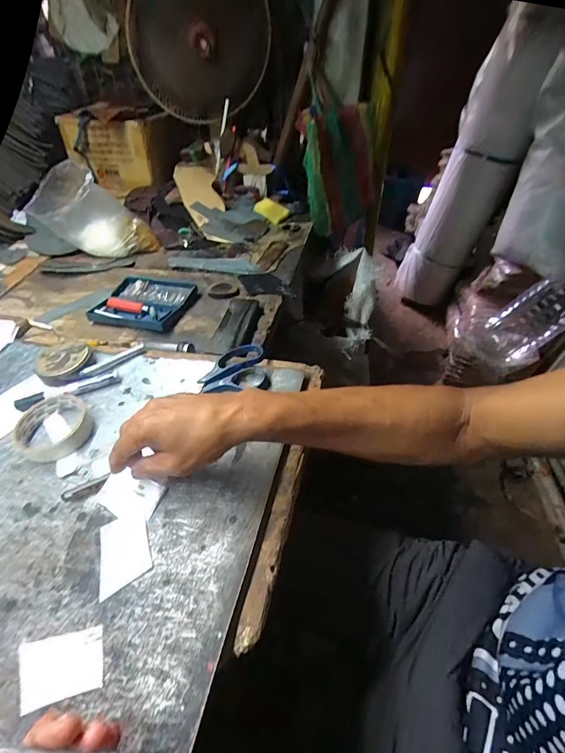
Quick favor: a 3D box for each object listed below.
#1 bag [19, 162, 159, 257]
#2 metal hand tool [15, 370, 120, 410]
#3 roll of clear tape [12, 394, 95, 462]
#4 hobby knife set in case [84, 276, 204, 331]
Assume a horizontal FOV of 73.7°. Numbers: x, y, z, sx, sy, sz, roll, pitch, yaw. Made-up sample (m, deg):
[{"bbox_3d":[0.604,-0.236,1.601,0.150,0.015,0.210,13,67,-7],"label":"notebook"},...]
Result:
[{"bbox_3d":[-0.394,-0.325,0.823,0.139,0.231,0.120,-49,58,5],"label":"bag"},{"bbox_3d":[-0.286,0.021,0.506,0.129,0.018,0.021,-14,48,-12],"label":"metal hand tool"},{"bbox_3d":[-0.279,0.061,0.461,0.084,0.022,0.084,-1,46,1],"label":"roll of clear tape"},{"bbox_3d":[-0.246,-0.138,0.682,0.155,0.016,0.138,13,48,13],"label":"hobby knife set in case"}]

